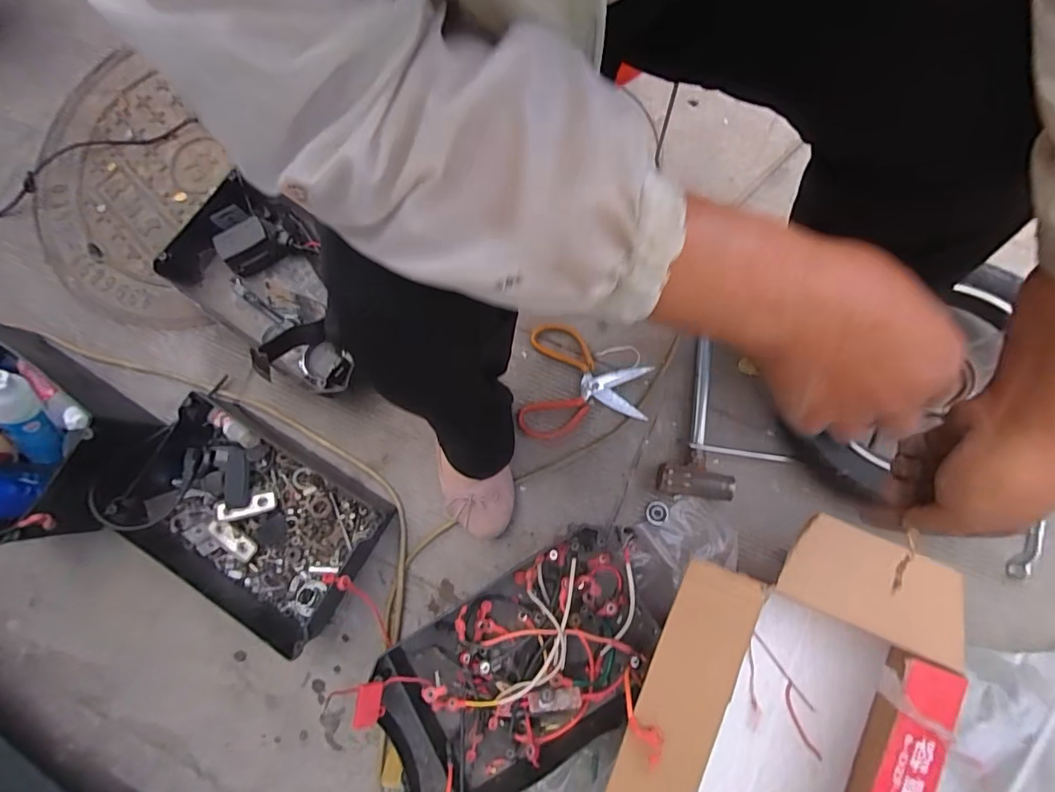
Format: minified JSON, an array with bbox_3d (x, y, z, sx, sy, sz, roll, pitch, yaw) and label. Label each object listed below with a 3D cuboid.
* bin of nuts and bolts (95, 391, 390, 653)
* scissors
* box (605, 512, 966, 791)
[{"bbox_3d":[-0.409,0.171,0.700,0.376,0.086,0.229,30,83,10],"label":"bin of nuts and bolts"},{"bbox_3d":[0.086,-0.017,0.725,0.179,0.010,0.171,7,80,7],"label":"scissors"},{"bbox_3d":[0.267,0.391,0.564,0.323,0.174,0.519,22,83,7],"label":"box"}]

